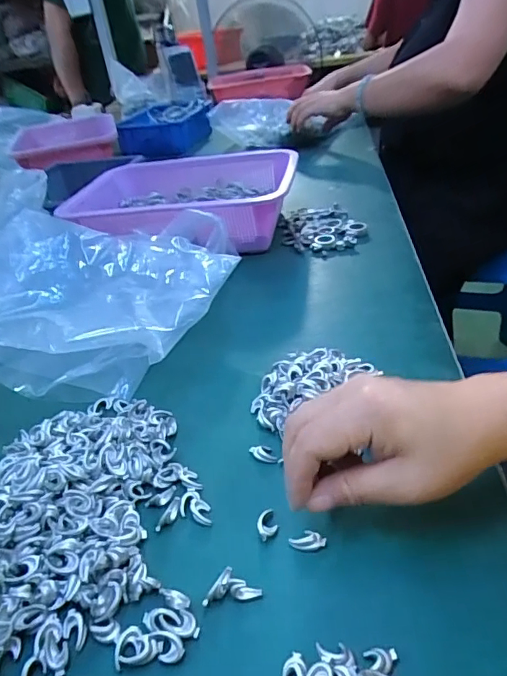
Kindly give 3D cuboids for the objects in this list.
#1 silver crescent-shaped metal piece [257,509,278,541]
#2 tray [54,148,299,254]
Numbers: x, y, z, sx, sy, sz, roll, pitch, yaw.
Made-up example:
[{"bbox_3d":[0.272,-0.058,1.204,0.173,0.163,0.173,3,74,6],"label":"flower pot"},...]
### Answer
[{"bbox_3d":[0.008,0.113,0.302,0.012,0.006,0.022,-11,34,-7],"label":"silver crescent-shaped metal piece"},{"bbox_3d":[-0.104,-0.191,0.708,0.313,0.086,0.235,-1,34,12],"label":"tray"}]

